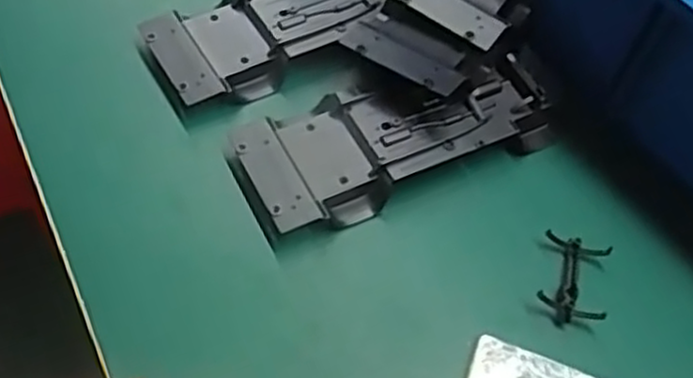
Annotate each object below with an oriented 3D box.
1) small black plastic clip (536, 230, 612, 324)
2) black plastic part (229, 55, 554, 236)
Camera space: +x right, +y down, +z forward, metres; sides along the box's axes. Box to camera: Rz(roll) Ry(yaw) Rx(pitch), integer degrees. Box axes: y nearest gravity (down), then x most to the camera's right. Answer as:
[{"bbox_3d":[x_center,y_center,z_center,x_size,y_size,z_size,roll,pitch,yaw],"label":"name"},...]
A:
[{"bbox_3d":[0.118,0.047,0.386,0.034,0.008,0.048,17,55,3],"label":"small black plastic clip"},{"bbox_3d":[0.030,-0.030,0.420,0.176,0.022,0.070,-18,61,-19],"label":"black plastic part"}]

